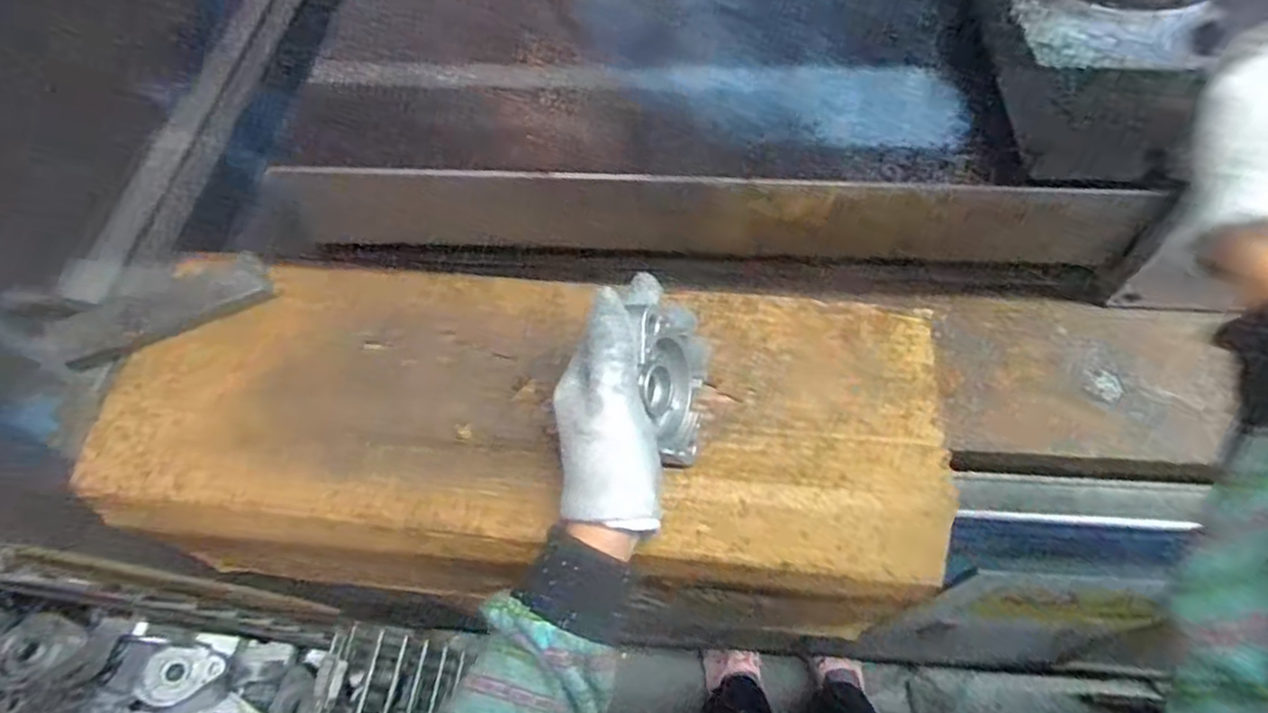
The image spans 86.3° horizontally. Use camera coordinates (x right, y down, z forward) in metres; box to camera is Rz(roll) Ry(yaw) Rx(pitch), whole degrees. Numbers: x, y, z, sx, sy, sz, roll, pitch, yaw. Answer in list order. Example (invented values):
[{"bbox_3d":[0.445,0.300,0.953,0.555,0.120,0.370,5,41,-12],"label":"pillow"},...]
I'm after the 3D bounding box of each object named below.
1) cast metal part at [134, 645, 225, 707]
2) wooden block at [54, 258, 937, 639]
[{"bbox_3d":[-0.486,0.344,0.727,0.074,0.034,0.058,1,61,3],"label":"cast metal part"},{"bbox_3d":[-0.071,0.046,0.452,0.515,0.075,0.182,5,61,5],"label":"wooden block"}]

